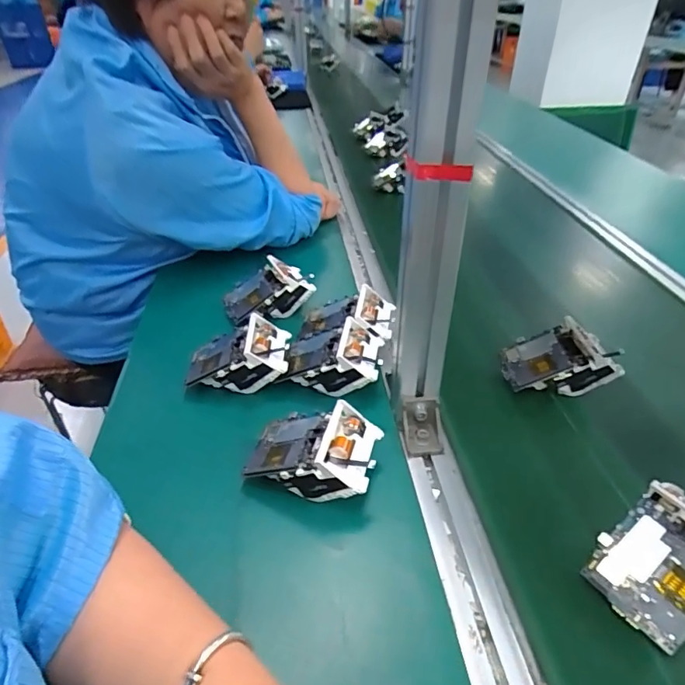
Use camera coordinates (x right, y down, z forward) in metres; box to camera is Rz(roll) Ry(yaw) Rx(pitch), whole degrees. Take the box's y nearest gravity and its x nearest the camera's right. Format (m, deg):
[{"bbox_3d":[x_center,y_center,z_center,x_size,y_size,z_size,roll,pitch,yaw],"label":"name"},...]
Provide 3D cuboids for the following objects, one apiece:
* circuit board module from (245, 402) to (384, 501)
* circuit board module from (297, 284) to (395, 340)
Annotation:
[{"bbox_3d":[-0.028,0.097,0.440,0.115,0.053,0.075,9,38,14],"label":"circuit board module"},{"bbox_3d":[0.001,-0.023,0.602,0.123,0.051,0.080,-22,26,23],"label":"circuit board module"}]

